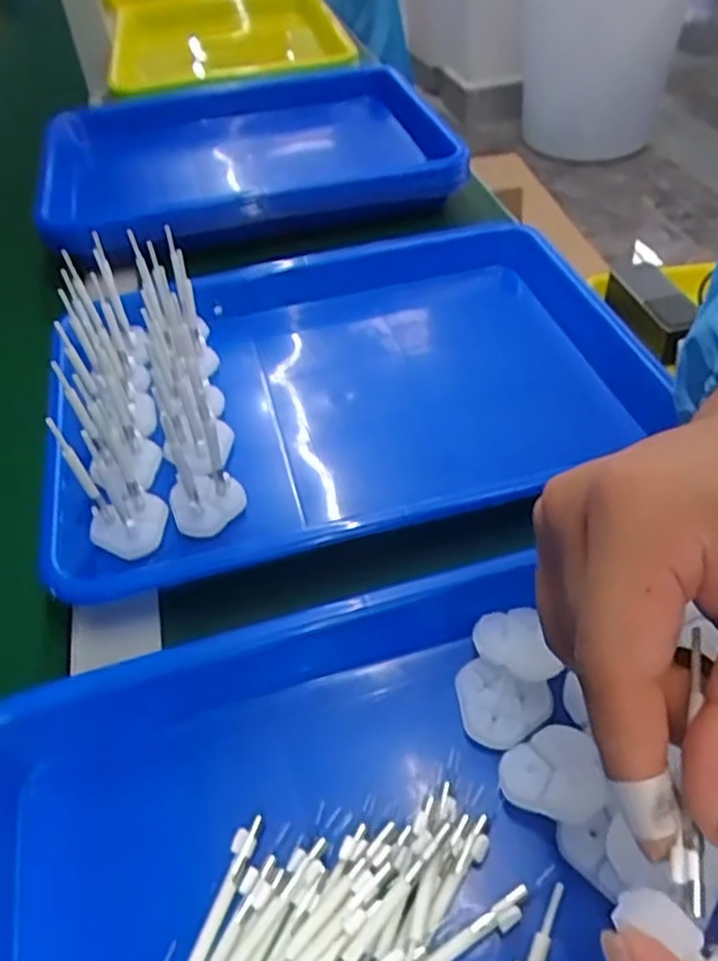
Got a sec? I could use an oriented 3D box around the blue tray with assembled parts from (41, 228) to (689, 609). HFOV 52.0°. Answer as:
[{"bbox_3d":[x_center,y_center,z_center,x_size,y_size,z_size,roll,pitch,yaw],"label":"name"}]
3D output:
[{"bbox_3d":[0.004,-0.068,0.427,0.343,0.088,0.243,-14,46,-9],"label":"blue tray with assembled parts"}]

